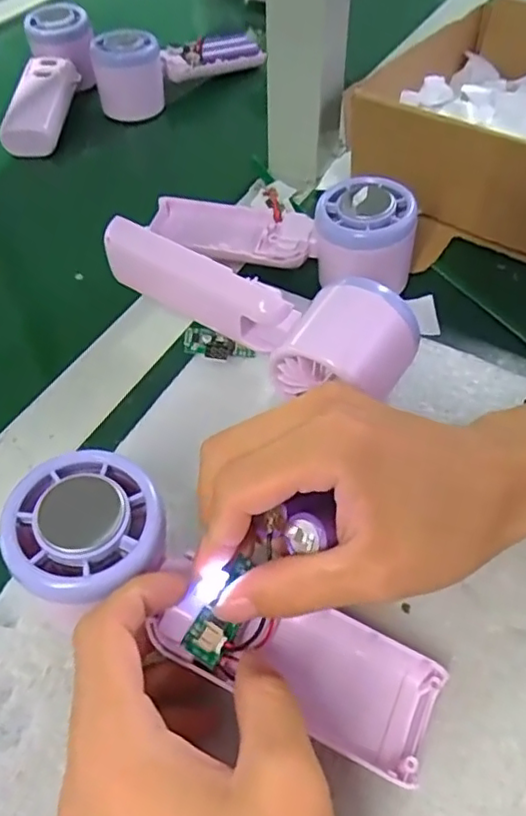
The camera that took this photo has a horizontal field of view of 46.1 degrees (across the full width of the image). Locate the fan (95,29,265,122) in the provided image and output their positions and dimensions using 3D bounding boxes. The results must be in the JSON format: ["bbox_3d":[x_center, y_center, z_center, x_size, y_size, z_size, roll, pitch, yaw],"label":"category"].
[{"bbox_3d":[-0.071,-0.297,0.534,0.148,0.053,0.048,-17,54,-12],"label":"fan"}]

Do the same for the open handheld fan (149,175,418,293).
[{"bbox_3d":[0.008,-0.110,0.376,0.163,0.058,0.053,19,54,17],"label":"open handheld fan"}]

